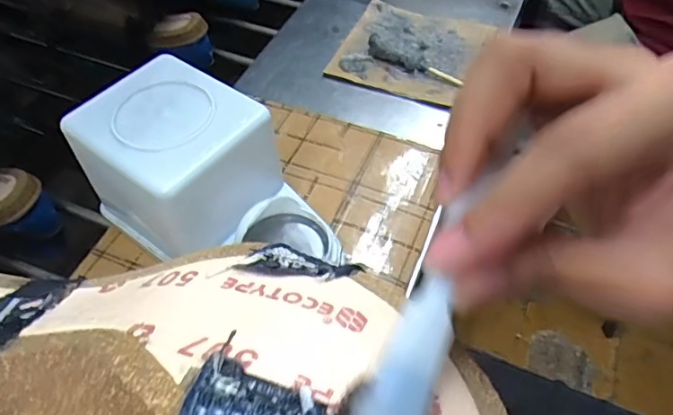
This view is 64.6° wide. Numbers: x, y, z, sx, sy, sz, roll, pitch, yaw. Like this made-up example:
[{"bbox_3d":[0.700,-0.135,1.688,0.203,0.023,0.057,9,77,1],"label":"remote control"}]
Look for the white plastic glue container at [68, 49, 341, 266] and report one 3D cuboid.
[{"bbox_3d":[-0.083,-0.009,0.371,0.179,0.107,0.104,29,59,22],"label":"white plastic glue container"}]

